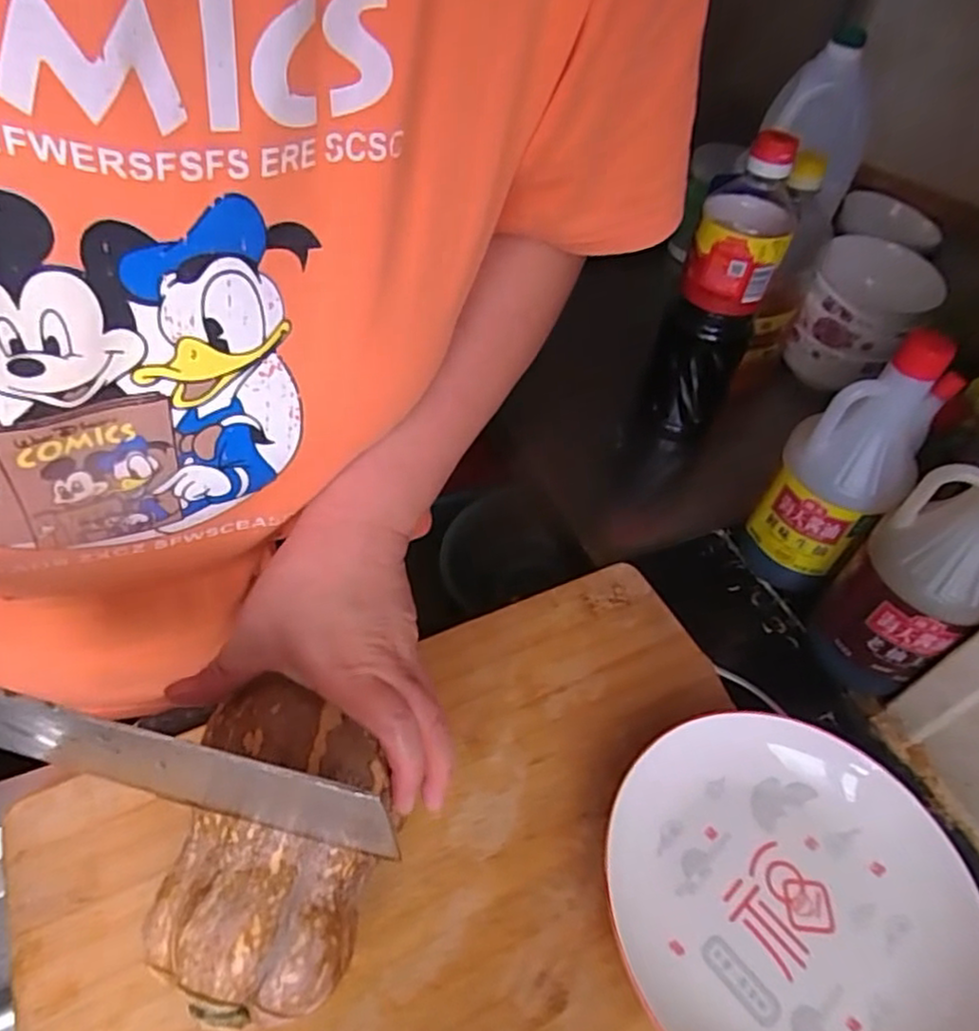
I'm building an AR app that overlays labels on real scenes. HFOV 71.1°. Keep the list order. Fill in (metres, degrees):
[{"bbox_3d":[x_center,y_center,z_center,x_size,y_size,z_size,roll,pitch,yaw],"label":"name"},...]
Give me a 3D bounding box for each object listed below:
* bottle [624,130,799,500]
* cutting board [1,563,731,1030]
[{"bbox_3d":[0.193,-0.157,0.618,0.083,0.314,0.075,7,50,-1],"label":"bottle"},{"bbox_3d":[-0.012,0.206,0.376,0.437,0.033,0.315,-19,55,-22],"label":"cutting board"}]

